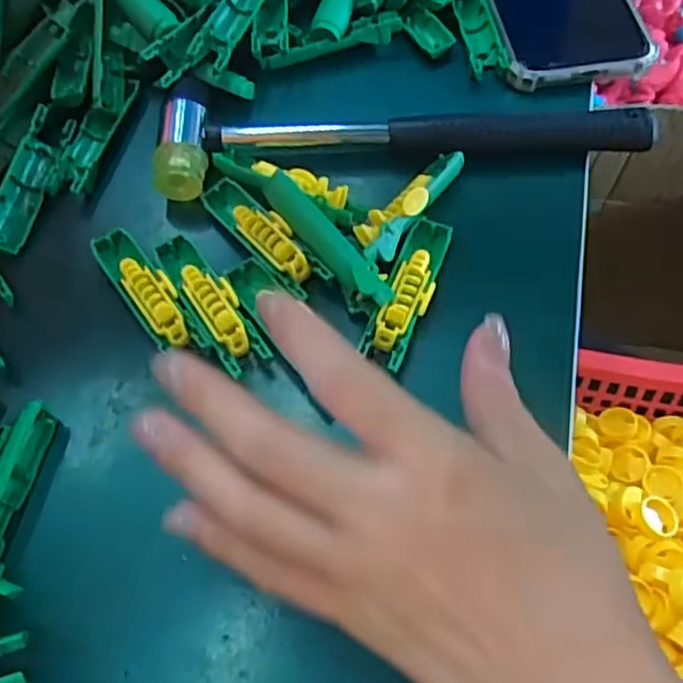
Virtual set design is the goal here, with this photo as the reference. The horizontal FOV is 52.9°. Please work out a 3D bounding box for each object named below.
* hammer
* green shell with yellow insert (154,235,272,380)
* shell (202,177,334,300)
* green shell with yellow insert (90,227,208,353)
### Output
[{"bbox_3d":[0.029,-0.108,0.338,0.235,0.022,0.056,-6,61,-3],"label":"hammer"},{"bbox_3d":[-0.056,-0.016,0.301,0.020,0.018,0.076,-28,64,-14],"label":"green shell with yellow insert"},{"bbox_3d":[-0.036,-0.049,0.309,0.019,0.012,0.075,-35,66,-17],"label":"shell"},{"bbox_3d":[-0.084,-0.020,0.303,0.019,0.017,0.073,-32,66,-16],"label":"green shell with yellow insert"}]

